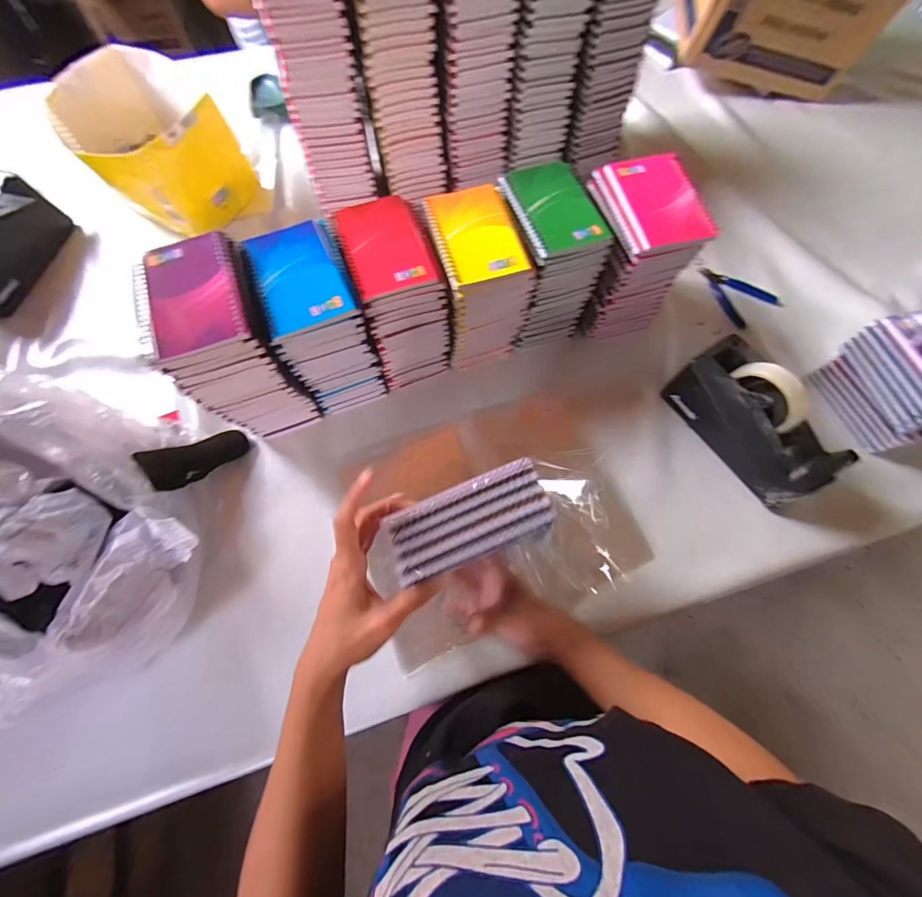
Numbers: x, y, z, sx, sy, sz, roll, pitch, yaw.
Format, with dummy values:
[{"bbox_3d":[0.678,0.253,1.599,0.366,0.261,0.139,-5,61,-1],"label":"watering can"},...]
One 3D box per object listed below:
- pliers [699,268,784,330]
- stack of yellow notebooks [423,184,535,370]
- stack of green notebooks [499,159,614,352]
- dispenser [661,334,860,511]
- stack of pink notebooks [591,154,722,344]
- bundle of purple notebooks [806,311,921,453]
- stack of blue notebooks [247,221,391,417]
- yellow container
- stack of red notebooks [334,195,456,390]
[{"bbox_3d":[0.450,-0.252,0.631,0.100,0.007,0.118,-20,72,-7],"label":"pliers"},{"bbox_3d":[0.015,-0.209,0.514,0.098,0.176,0.134,-20,72,-7],"label":"stack of yellow notebooks"},{"bbox_3d":[0.108,-0.245,0.523,0.101,0.169,0.133,-12,71,-5],"label":"stack of green notebooks"},{"bbox_3d":[0.361,-0.035,0.486,0.076,0.114,0.199,-29,74,-10],"label":"dispenser"},{"bbox_3d":[0.217,-0.252,0.528,0.103,0.191,0.129,-12,71,-5],"label":"stack of pink notebooks"},{"bbox_3d":[0.564,-0.085,0.500,0.087,0.122,0.136,-14,71,-5],"label":"bundle of purple notebooks"},{"bbox_3d":[-0.163,-0.147,0.480,0.094,0.184,0.126,-20,72,-7],"label":"stack of blue notebooks"},{"bbox_3d":[-0.476,-0.471,0.627,0.198,0.143,0.233,-42,76,-14],"label":"yellow container"},{"bbox_3d":[-0.080,-0.194,0.503,0.093,0.167,0.144,-19,72,-7],"label":"stack of red notebooks"}]

